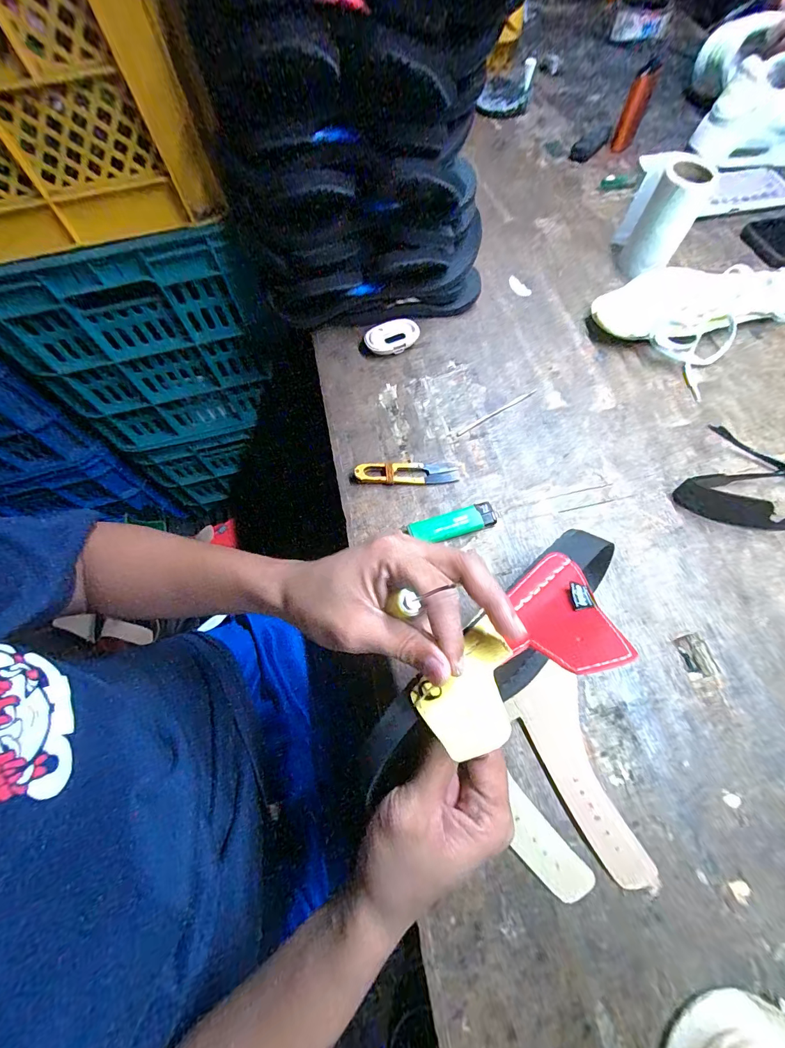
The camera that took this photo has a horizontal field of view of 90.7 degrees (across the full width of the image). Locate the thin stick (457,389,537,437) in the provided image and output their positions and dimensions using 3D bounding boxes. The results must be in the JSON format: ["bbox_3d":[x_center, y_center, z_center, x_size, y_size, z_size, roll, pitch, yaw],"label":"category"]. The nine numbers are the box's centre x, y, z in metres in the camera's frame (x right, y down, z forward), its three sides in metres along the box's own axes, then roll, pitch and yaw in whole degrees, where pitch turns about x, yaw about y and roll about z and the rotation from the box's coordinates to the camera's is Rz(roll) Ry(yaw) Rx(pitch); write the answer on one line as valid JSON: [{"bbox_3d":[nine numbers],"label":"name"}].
[{"bbox_3d":[0.114,-0.122,0.420,0.104,0.004,0.006,-30,69,-10],"label":"thin stick"}]

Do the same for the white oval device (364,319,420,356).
[{"bbox_3d":[0.000,-0.217,0.455,0.063,0.020,0.035,-24,68,-7],"label":"white oval device"}]

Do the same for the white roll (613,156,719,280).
[{"bbox_3d":[0.313,-0.359,0.460,0.047,0.102,0.088,-13,67,-3],"label":"white roll"}]

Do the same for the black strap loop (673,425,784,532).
[{"bbox_3d":[0.343,-0.030,0.356,0.127,0.029,0.092,31,72,14],"label":"black strap loop"}]

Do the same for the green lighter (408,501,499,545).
[{"bbox_3d":[0.056,0.000,0.362,0.078,0.013,0.024,-17,67,-4],"label":"green lighter"}]

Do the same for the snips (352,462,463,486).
[{"bbox_3d":[0.015,-0.051,0.386,0.101,0.013,0.025,-2,67,2],"label":"snips"}]

